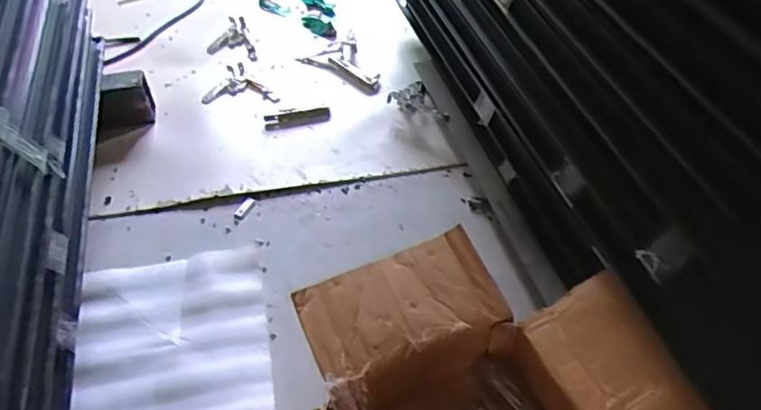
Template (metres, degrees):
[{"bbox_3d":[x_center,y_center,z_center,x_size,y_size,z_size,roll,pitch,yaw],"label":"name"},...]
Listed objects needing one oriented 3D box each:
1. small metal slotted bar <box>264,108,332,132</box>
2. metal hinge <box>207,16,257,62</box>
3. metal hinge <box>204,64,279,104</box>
[{"bbox_3d":[-0.180,-0.188,1.276,0.142,0.021,0.036,-11,51,-11],"label":"small metal slotted bar"},{"bbox_3d":[-0.375,-0.408,1.448,0.108,0.025,0.158,-11,51,-11],"label":"metal hinge"},{"bbox_3d":[-0.315,-0.279,1.339,0.159,0.012,0.129,0,50,-1],"label":"metal hinge"}]

